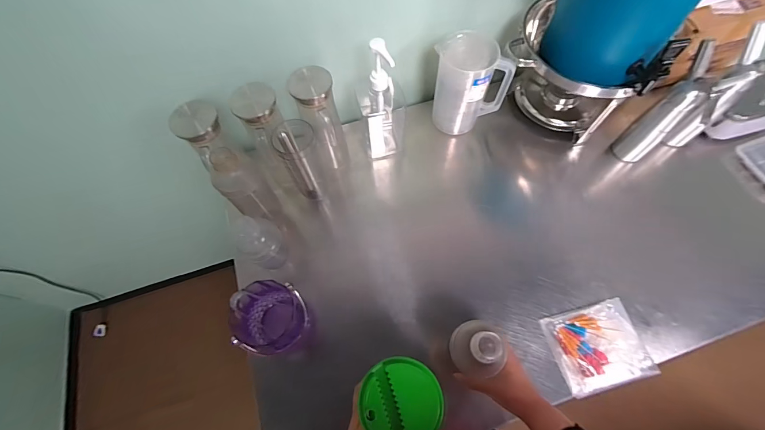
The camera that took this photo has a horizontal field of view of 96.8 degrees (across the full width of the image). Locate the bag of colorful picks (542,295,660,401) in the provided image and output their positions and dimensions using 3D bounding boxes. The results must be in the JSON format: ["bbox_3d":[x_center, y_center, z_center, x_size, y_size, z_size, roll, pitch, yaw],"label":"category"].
[{"bbox_3d":[0.452,0.271,0.706,0.190,0.028,0.155,-14,65,-5],"label":"bag of colorful picks"}]

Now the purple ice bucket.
[{"bbox_3d":[-0.236,0.217,0.710,0.141,0.169,0.131,0,64,1],"label":"purple ice bucket"}]

